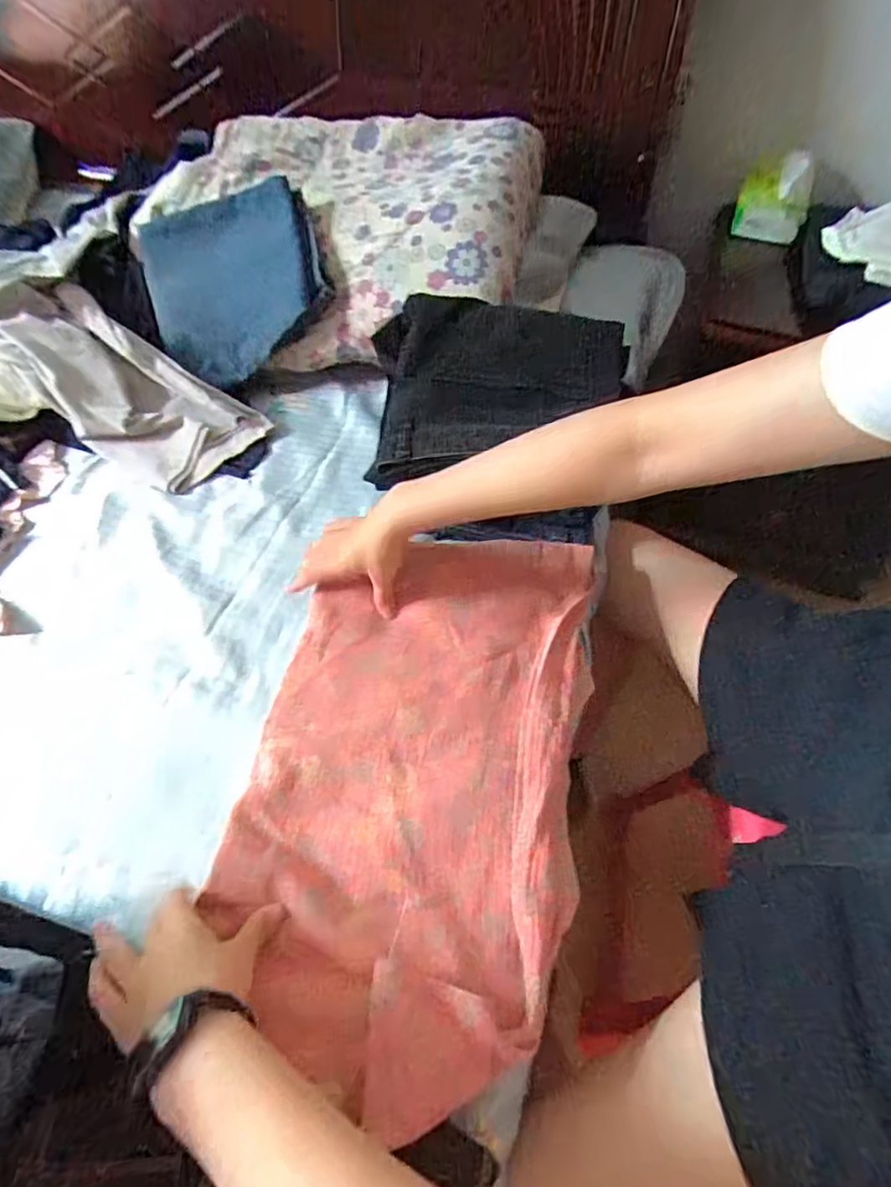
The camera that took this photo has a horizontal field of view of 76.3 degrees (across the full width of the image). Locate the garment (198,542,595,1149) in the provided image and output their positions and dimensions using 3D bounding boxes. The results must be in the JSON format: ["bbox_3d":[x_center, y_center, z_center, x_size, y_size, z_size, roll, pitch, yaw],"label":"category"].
[{"bbox_3d":[-0.021,0.132,0.483,0.267,0.042,0.443,6,54,7],"label":"garment"}]

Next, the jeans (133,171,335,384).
[{"bbox_3d":[-0.274,-0.406,0.745,0.238,0.218,0.060,-17,15,15],"label":"jeans"}]

